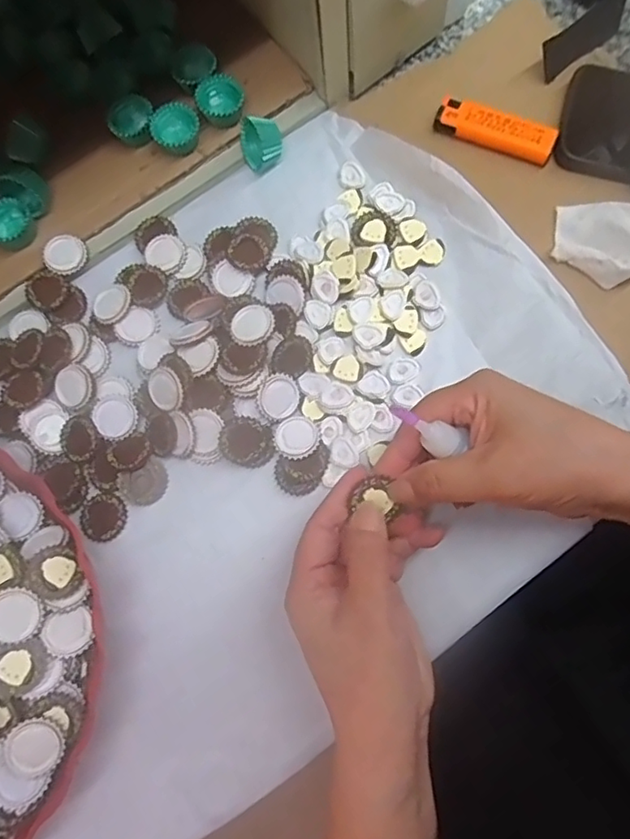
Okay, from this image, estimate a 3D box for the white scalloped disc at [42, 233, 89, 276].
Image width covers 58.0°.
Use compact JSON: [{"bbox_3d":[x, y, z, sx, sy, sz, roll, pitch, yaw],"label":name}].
[{"bbox_3d":[-0.167,-0.110,0.379,0.027,0.006,0.027,-38,78,-8],"label":"white scalloped disc"}]

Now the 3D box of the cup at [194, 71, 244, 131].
[{"bbox_3d":[-0.065,-0.219,0.390,0.030,0.013,0.030,0,76,1],"label":"cup"}]

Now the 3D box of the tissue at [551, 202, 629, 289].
[{"bbox_3d":[0.189,-0.111,0.347,0.076,0.017,0.058,12,76,4],"label":"tissue"}]

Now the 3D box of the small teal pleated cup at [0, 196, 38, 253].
[{"bbox_3d":[-0.202,-0.129,0.377,0.031,0.013,0.030,0,76,1],"label":"small teal pleated cup"}]

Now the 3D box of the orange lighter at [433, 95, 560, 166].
[{"bbox_3d":[0.120,-0.194,0.378,0.078,0.010,0.022,22,77,6],"label":"orange lighter"}]

